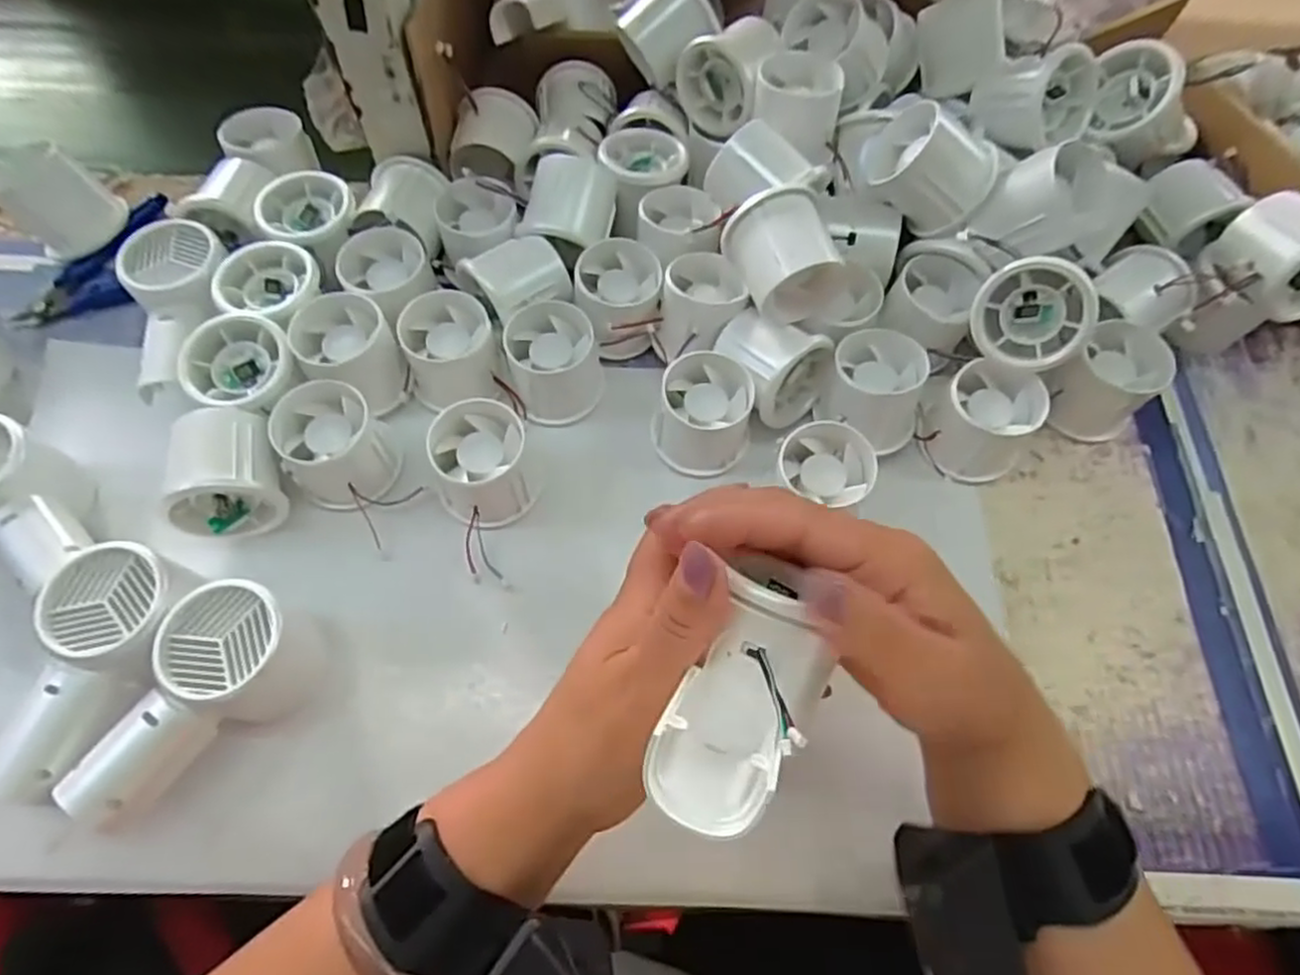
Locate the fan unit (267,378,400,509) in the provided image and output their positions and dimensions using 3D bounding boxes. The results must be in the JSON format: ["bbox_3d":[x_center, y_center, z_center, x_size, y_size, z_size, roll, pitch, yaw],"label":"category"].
[{"bbox_3d":[-0.174,-0.022,0.386,0.056,0.044,0.061,-38,71,-18],"label":"fan unit"}]

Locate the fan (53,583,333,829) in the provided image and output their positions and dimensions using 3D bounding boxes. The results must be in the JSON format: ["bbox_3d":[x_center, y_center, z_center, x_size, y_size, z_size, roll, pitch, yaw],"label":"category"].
[{"bbox_3d":[-0.204,0.102,0.323,0.061,0.048,0.110,19,65,7],"label":"fan"}]

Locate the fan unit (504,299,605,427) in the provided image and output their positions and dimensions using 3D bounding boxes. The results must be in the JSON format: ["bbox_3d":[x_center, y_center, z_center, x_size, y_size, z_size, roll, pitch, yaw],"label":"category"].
[{"bbox_3d":[-0.055,-0.073,0.414,0.051,0.046,0.054,1,64,-2],"label":"fan unit"}]

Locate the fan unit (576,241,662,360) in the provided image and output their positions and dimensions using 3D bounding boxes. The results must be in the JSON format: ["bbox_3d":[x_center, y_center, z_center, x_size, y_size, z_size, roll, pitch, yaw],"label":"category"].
[{"bbox_3d":[-0.019,-0.115,0.434,0.050,0.052,0.054,1,64,-2],"label":"fan unit"}]

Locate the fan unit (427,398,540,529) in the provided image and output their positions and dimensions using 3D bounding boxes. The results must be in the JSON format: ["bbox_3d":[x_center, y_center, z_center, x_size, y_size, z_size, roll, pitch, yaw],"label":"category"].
[{"bbox_3d":[-0.091,-0.013,0.384,0.055,0.043,0.057,-13,65,-8],"label":"fan unit"}]

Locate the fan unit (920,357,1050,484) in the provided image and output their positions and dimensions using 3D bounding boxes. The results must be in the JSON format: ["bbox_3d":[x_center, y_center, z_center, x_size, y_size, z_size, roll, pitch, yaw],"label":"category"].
[{"bbox_3d":[0.189,-0.035,0.400,0.054,0.054,0.052,1,64,-2],"label":"fan unit"}]

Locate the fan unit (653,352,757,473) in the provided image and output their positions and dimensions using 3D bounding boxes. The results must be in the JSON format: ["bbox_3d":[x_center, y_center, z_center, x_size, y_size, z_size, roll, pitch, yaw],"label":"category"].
[{"bbox_3d":[0.031,-0.041,0.402,0.055,0.046,0.055,13,64,4],"label":"fan unit"}]

